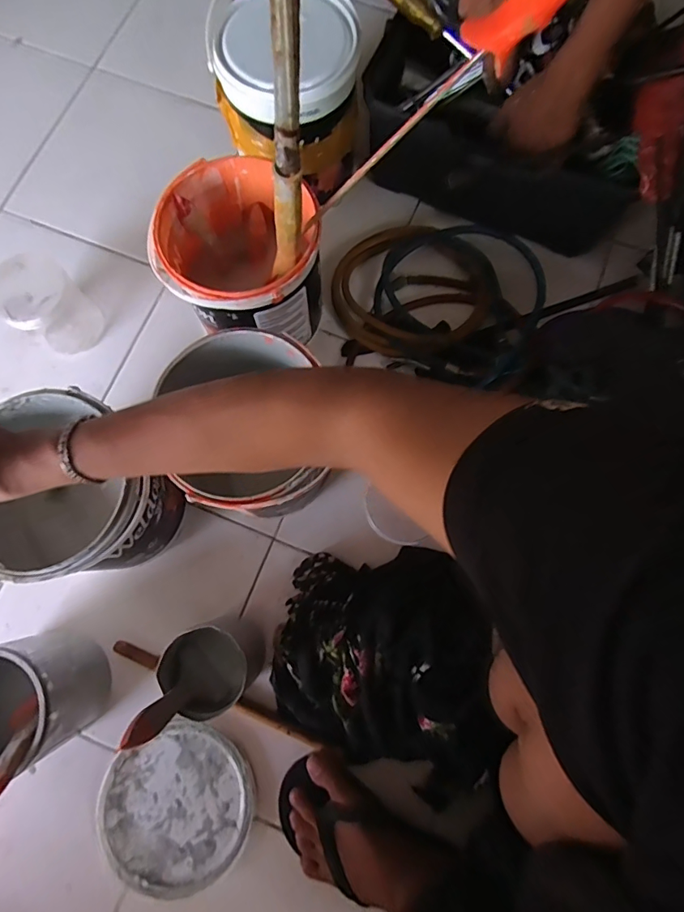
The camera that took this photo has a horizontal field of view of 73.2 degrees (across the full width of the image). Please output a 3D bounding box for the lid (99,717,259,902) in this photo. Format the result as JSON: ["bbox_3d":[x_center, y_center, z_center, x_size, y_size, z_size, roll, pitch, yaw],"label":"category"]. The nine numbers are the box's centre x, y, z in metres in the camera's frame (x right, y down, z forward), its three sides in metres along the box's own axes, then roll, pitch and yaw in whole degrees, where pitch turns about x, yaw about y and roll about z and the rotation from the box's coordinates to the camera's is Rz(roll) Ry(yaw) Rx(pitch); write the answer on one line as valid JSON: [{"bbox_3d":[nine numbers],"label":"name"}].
[{"bbox_3d":[-0.189,0.403,0.529,0.170,0.018,0.157,0,78,-1],"label":"lid"}]

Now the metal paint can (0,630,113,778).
[{"bbox_3d":[-0.352,0.265,0.502,0.129,0.132,0.115,-23,79,-6],"label":"metal paint can"}]

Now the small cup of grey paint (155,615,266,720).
[{"bbox_3d":[-0.142,0.231,0.517,0.095,0.122,0.085,37,80,7],"label":"small cup of grey paint"}]

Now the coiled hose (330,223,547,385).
[{"bbox_3d":[0.136,-0.233,0.637,0.280,0.080,0.230,35,79,6],"label":"coiled hose"}]

